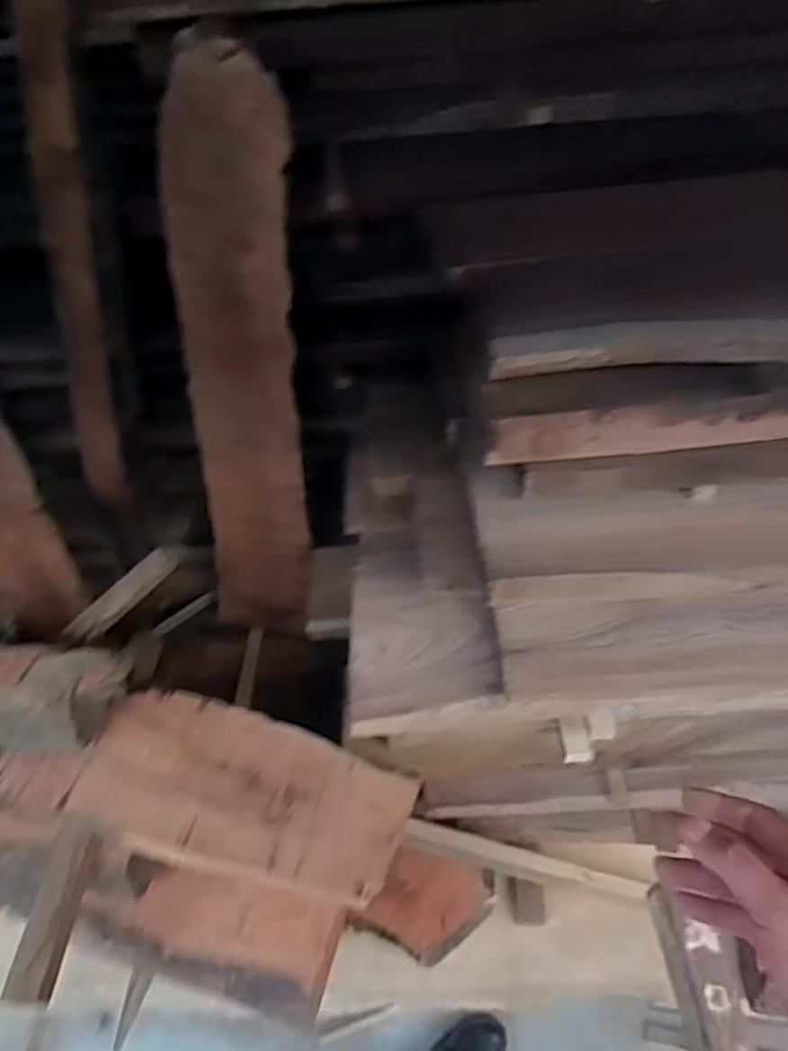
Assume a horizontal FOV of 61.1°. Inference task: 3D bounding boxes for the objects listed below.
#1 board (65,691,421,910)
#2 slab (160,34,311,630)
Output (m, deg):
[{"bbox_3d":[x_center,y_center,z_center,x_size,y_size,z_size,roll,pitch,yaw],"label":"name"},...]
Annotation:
[{"bbox_3d":[-0.192,0.329,0.839,0.408,0.029,0.180,12,49,16],"label":"board"},{"bbox_3d":[-0.269,-0.215,1.195,0.196,1.021,0.039,6,35,5],"label":"slab"}]

